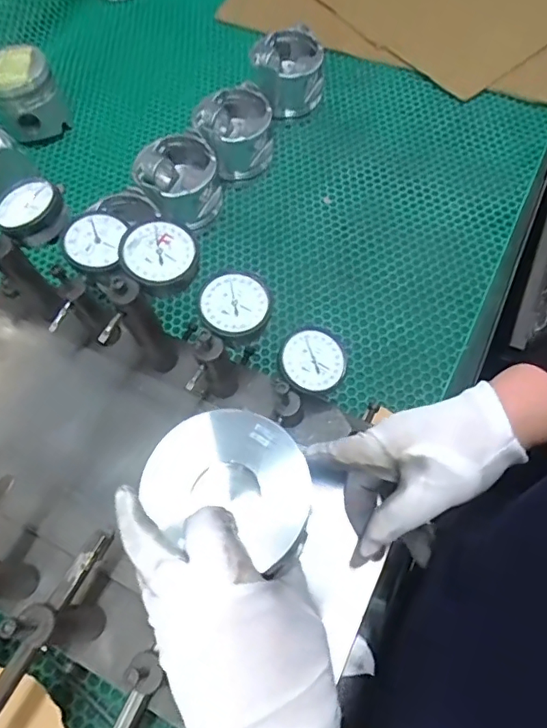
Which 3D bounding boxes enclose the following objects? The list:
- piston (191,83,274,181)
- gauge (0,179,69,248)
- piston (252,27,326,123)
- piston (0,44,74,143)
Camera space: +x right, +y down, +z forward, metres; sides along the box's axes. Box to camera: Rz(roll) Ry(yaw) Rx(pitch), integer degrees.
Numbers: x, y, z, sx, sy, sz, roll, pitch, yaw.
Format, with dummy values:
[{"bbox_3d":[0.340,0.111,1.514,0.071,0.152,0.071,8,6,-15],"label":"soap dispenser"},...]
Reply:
[{"bbox_3d":[-0.051,-0.305,0.705,0.096,0.095,0.090,-7,63,-1],"label":"piston"},{"bbox_3d":[-0.191,-0.119,0.418,0.049,0.031,0.049,15,65,10],"label":"gauge"},{"bbox_3d":[0.021,-0.419,0.770,0.101,0.094,0.107,-5,63,0],"label":"piston"},{"bbox_3d":[-0.350,-0.376,0.749,0.095,0.111,0.098,-26,65,-10],"label":"piston"}]

